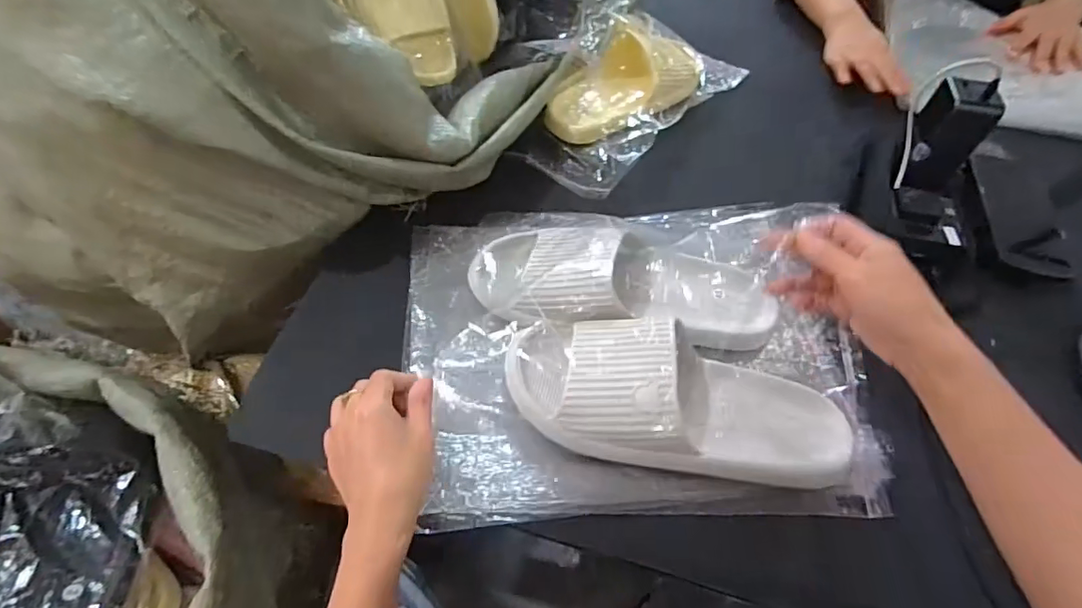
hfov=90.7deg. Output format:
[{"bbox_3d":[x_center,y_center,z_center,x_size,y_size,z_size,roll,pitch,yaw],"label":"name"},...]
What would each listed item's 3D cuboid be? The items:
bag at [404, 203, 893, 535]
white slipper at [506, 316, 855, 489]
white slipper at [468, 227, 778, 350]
[{"bbox_3d":[0.073,0.023,0.468,0.379,0.081,0.299,-2,55,-3],"label":"bag"},{"bbox_3d":[0.109,0.070,0.420,0.268,0.058,0.108,5,55,2],"label":"white slipper"},{"bbox_3d":[0.075,-0.022,0.486,0.272,0.085,0.089,3,55,1],"label":"white slipper"}]

